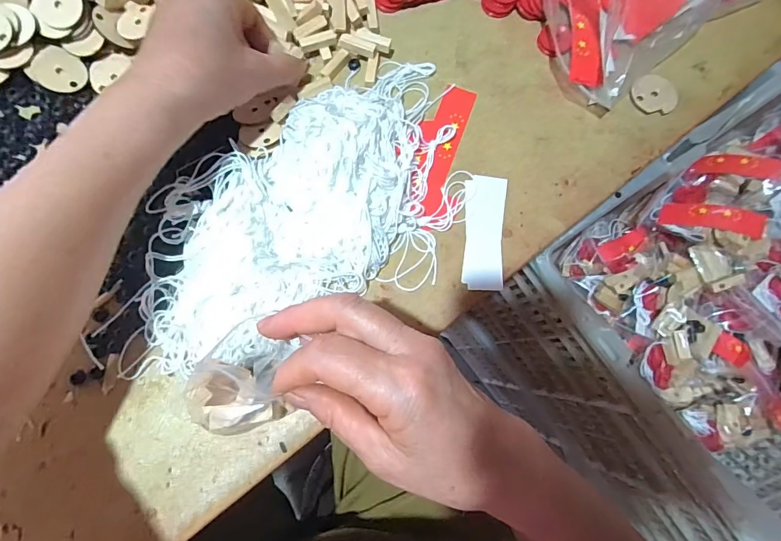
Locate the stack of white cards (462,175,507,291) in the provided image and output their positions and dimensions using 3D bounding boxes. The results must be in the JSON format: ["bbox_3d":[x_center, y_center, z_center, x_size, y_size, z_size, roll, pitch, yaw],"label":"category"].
[{"bbox_3d":[0.074,-0.031,0.320,0.031,0.008,0.092,5,78,-3],"label":"stack of white cards"}]

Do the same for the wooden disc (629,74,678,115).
[{"bbox_3d":[0.222,-0.148,0.347,0.037,0.005,0.034,1,78,-4],"label":"wooden disc"}]

